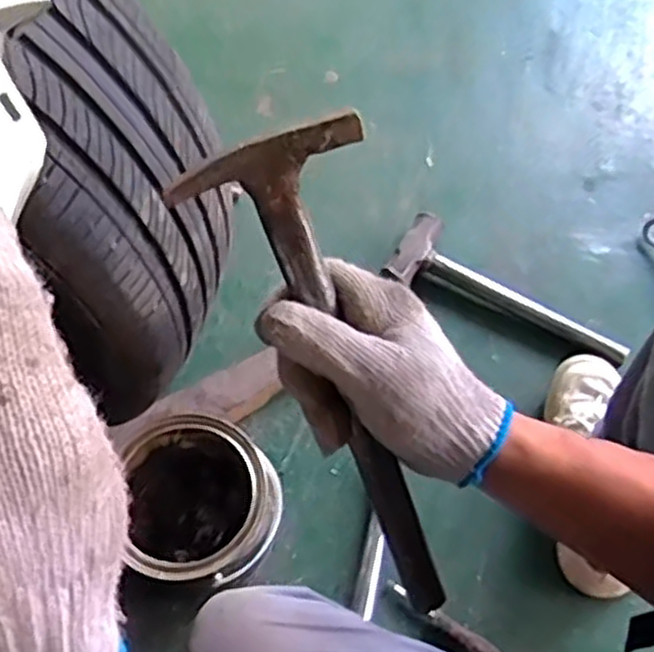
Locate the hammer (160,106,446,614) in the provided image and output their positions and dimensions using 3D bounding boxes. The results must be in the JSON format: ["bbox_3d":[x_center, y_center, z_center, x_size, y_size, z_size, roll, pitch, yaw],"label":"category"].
[{"bbox_3d":[0.018,0.040,0.413,0.086,0.032,0.292,-27,114,-12],"label":"hammer"}]

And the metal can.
[{"bbox_3d":[-0.132,0.189,0.825,0.155,0.169,0.161,1,64,-2],"label":"metal can"}]

